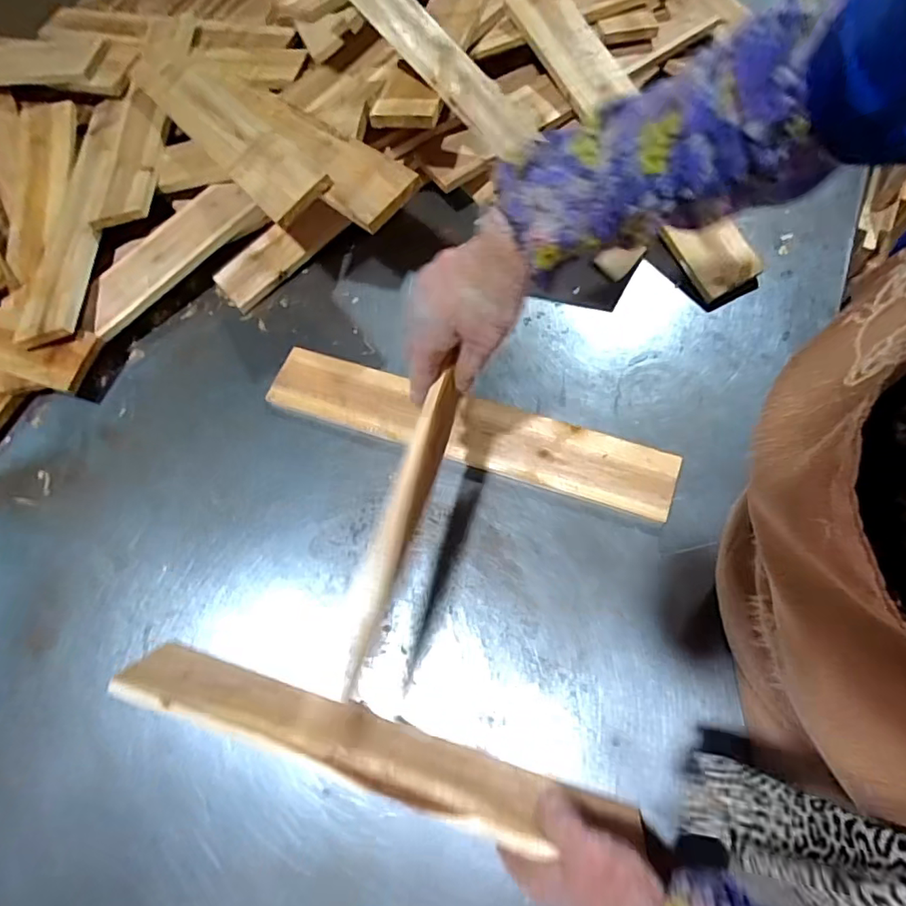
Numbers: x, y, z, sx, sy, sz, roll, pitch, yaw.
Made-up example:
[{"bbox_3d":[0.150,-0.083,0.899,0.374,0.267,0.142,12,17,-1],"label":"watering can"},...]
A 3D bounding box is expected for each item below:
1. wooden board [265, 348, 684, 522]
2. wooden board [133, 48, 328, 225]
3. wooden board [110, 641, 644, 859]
[{"bbox_3d":[0.012,-0.030,0.625,0.480,0.020,0.082,16,71,12],"label":"wooden board"},{"bbox_3d":[-0.312,-0.444,0.697,0.084,0.020,0.475,-42,64,-2],"label":"wooden board"},{"bbox_3d":[-0.071,0.262,0.478,0.464,0.087,0.013,14,98,9],"label":"wooden board"}]

